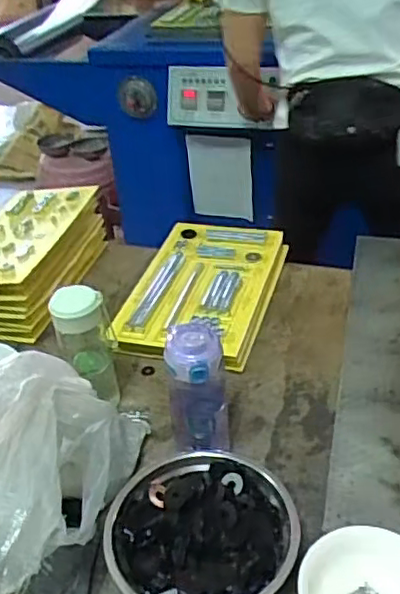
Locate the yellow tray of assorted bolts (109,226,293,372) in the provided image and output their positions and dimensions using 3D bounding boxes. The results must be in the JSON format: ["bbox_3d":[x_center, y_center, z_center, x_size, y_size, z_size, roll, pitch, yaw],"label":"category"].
[{"bbox_3d":[0.008,-0.023,1.137,0.238,0.043,0.366,7,37,15],"label":"yellow tray of assorted bolts"}]

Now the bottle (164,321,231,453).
[{"bbox_3d":[-0.001,0.131,0.801,0.072,0.205,0.077,-9,36,-7],"label":"bottle"}]

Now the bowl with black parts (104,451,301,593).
[{"bbox_3d":[0.001,0.277,0.721,0.206,0.065,0.193,-3,36,2],"label":"bowl with black parts"}]

